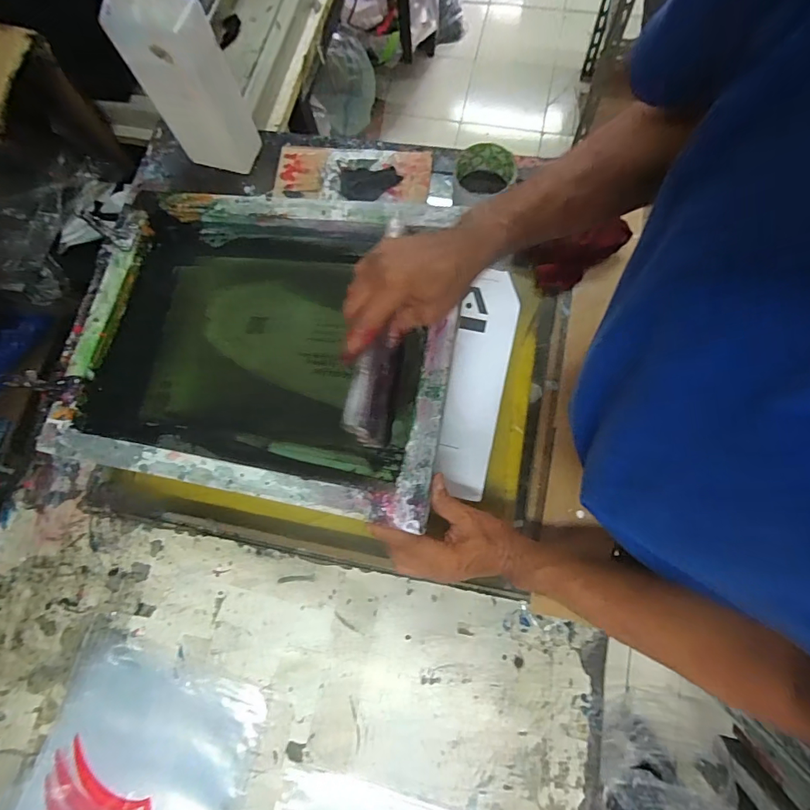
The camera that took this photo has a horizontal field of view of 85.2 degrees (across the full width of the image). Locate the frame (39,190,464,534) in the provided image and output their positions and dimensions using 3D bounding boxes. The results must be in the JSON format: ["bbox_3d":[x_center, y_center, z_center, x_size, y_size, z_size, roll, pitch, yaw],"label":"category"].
[{"bbox_3d":[-0.163,-0.078,0.514,0.440,0.050,0.348,9,77,12],"label":"frame"}]

